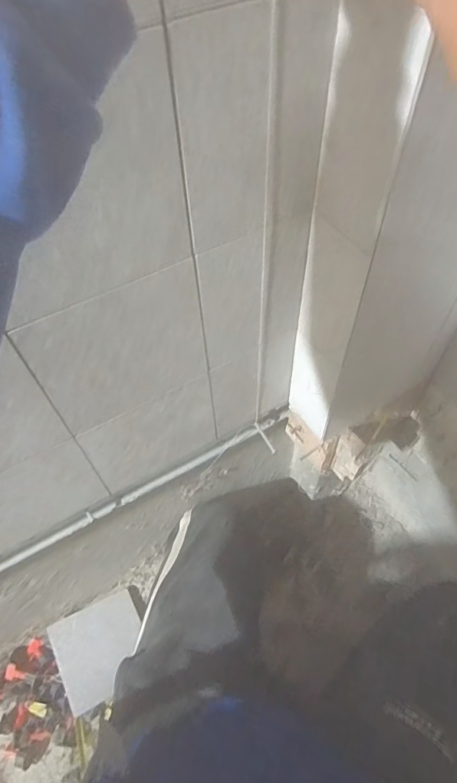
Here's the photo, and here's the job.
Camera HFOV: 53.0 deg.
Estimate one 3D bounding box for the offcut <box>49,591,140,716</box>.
[{"bbox_3d":[-0.210,0.429,0.766,0.138,0.011,0.140,-20,64,-20],"label":"offcut"}]

